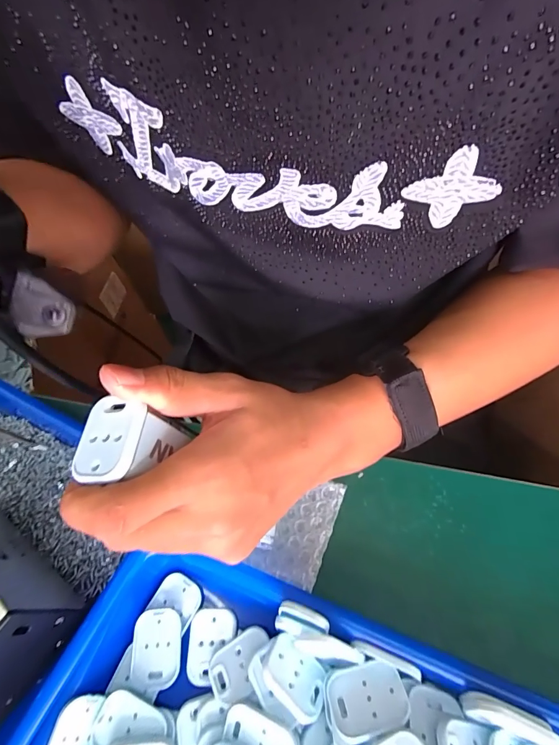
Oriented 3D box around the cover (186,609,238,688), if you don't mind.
[{"bbox_3d":[-0.043,0.170,0.241,0.028,0.005,0.038,1,59,5],"label":"cover"}]

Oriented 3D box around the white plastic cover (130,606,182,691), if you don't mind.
[{"bbox_3d":[-0.076,0.171,0.241,0.030,0.005,0.041,-11,59,-2],"label":"white plastic cover"}]

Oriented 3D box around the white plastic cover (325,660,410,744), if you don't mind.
[{"bbox_3d":[0.046,0.172,0.203,0.041,0.006,0.031,-12,32,4],"label":"white plastic cover"}]

